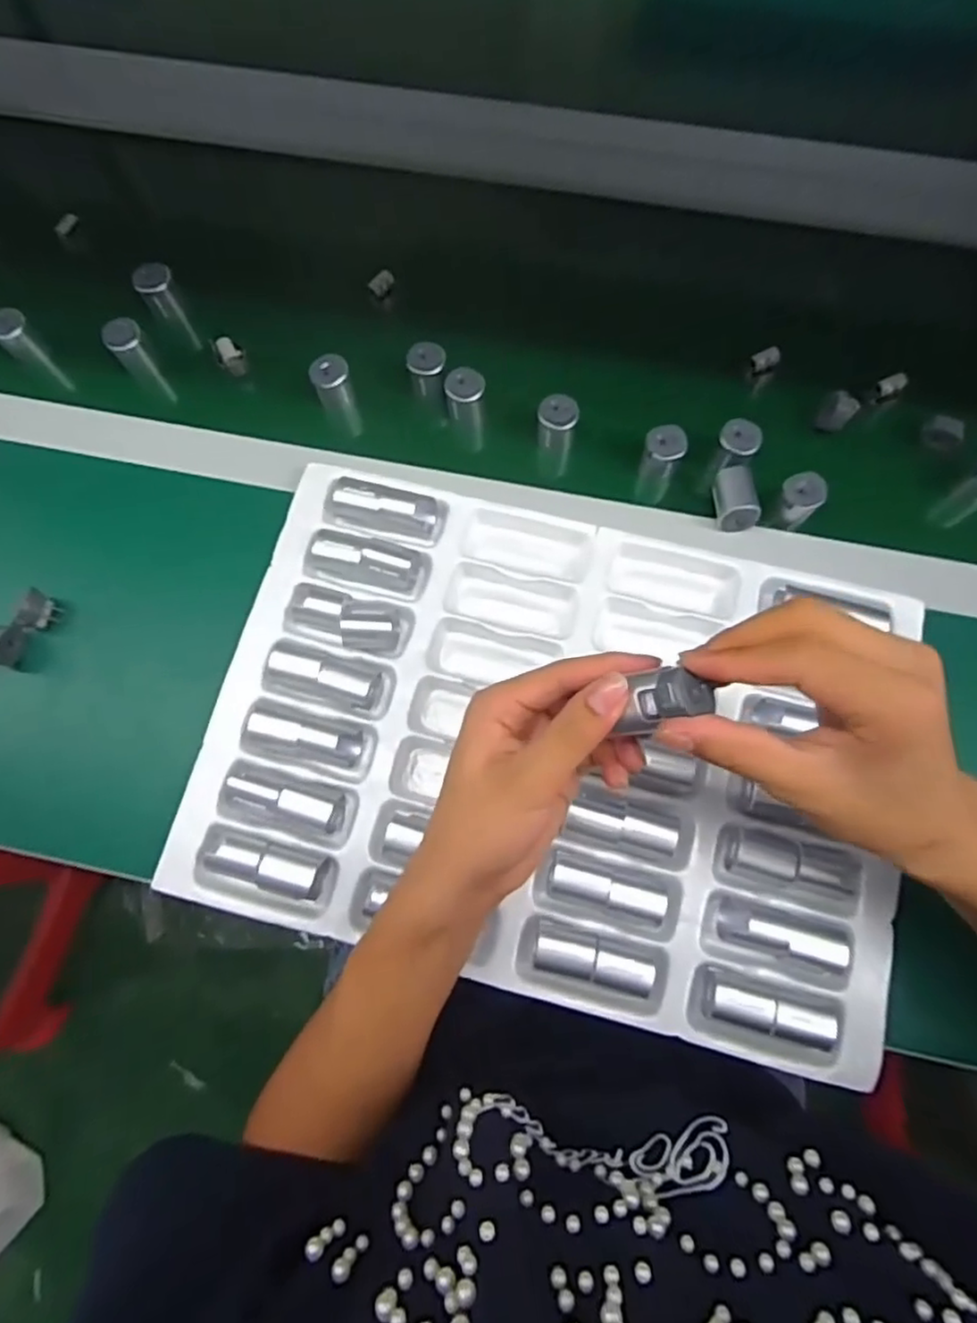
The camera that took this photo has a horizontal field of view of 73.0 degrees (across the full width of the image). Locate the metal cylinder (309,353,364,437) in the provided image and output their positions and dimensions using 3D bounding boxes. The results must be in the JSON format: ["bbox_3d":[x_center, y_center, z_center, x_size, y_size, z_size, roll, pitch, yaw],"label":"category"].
[{"bbox_3d":[-0.125,-0.221,0.549,0.029,0.065,0.031,0,78,0],"label":"metal cylinder"}]

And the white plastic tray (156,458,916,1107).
[{"bbox_3d":[0.047,0.047,0.453,0.464,0.039,0.335,14,78,3],"label":"white plastic tray"}]

